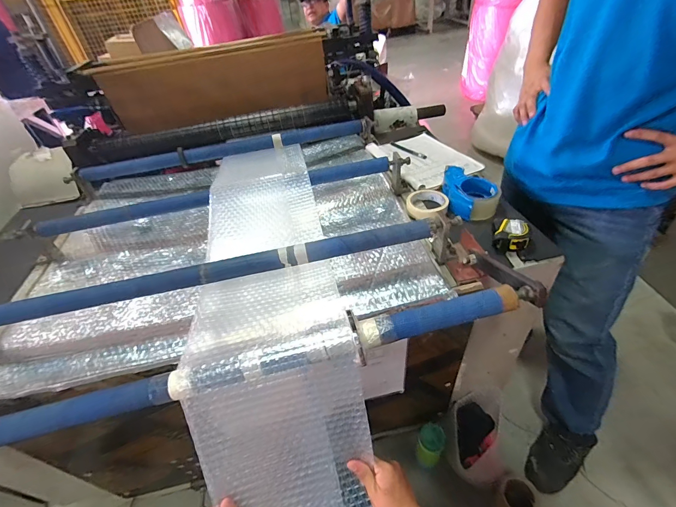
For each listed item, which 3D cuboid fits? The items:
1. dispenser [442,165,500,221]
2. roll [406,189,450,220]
[{"bbox_3d":[0.295,-0.136,0.767,0.091,0.076,0.147,-24,45,-18],"label":"dispenser"},{"bbox_3d":[0.204,-0.115,0.769,0.091,0.032,0.100,-4,42,4],"label":"roll"}]

